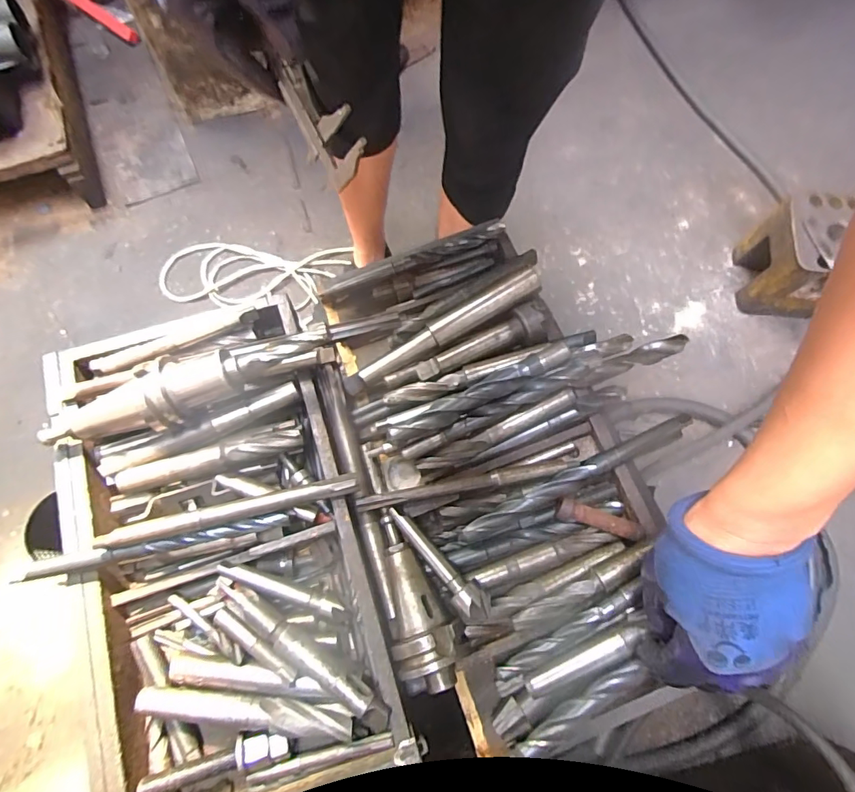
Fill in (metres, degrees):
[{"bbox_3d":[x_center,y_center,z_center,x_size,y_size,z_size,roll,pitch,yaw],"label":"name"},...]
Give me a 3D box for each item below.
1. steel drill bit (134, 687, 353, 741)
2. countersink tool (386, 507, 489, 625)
[{"bbox_3d":[-0.142,0.248,0.372,0.164,0.022,0.019,8,75,0],"label":"steel drill bit"},{"bbox_3d":[0.006,0.143,0.407,0.026,0.021,0.114,-43,80,-12],"label":"countersink tool"}]

